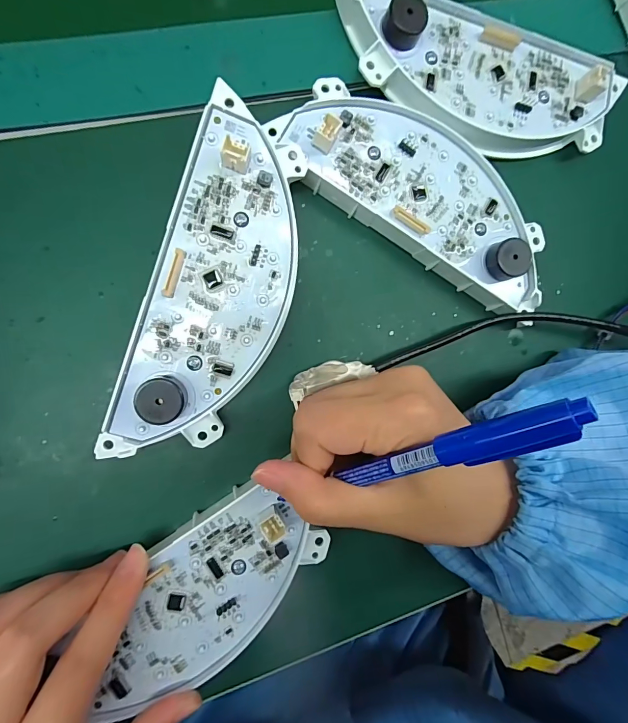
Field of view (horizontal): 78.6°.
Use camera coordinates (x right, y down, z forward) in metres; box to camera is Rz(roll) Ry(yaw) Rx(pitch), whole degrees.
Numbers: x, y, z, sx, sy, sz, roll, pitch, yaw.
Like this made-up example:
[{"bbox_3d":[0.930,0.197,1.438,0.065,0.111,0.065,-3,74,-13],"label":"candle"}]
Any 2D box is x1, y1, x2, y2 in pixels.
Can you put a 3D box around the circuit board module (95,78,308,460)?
[{"bbox_3d":[-0.046,-0.033,0.189,0.061,0.033,0.166,18,85,-11],"label":"circuit board module"}]

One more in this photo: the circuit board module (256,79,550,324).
[{"bbox_3d":[0.063,-0.092,0.214,0.165,0.025,0.065,31,82,-10],"label":"circuit board module"}]

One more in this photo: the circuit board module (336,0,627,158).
[{"bbox_3d":[0.098,-0.157,0.209,0.172,0.022,0.071,7,84,-8],"label":"circuit board module"}]

